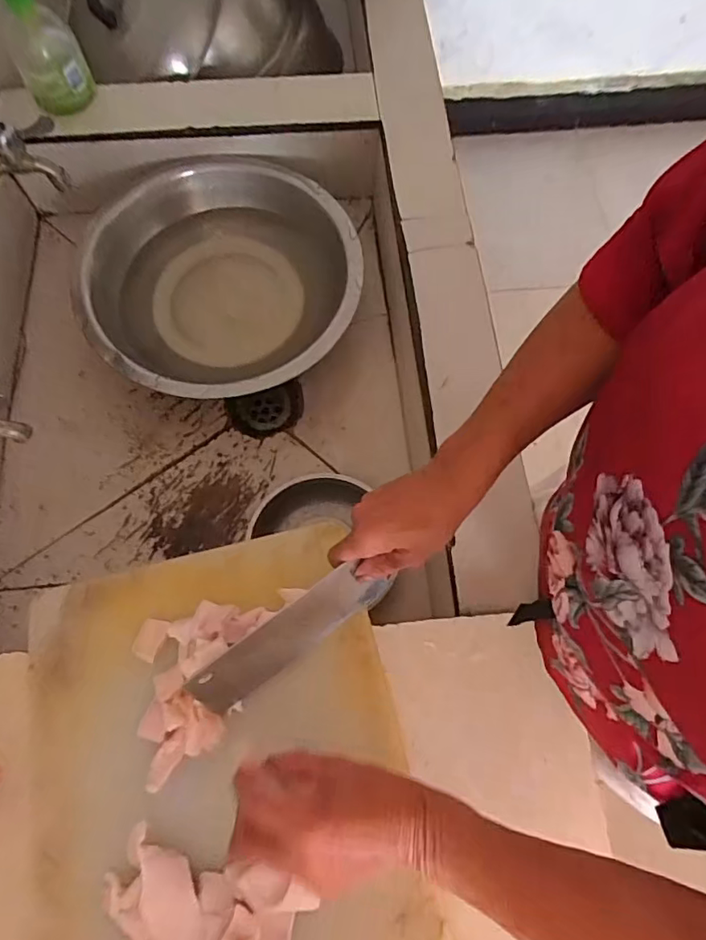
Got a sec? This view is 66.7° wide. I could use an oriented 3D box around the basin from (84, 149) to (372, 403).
[{"bbox_3d":[-0.162,-0.265,0.762,0.336,0.108,0.376,8,70,4],"label":"basin"}]

